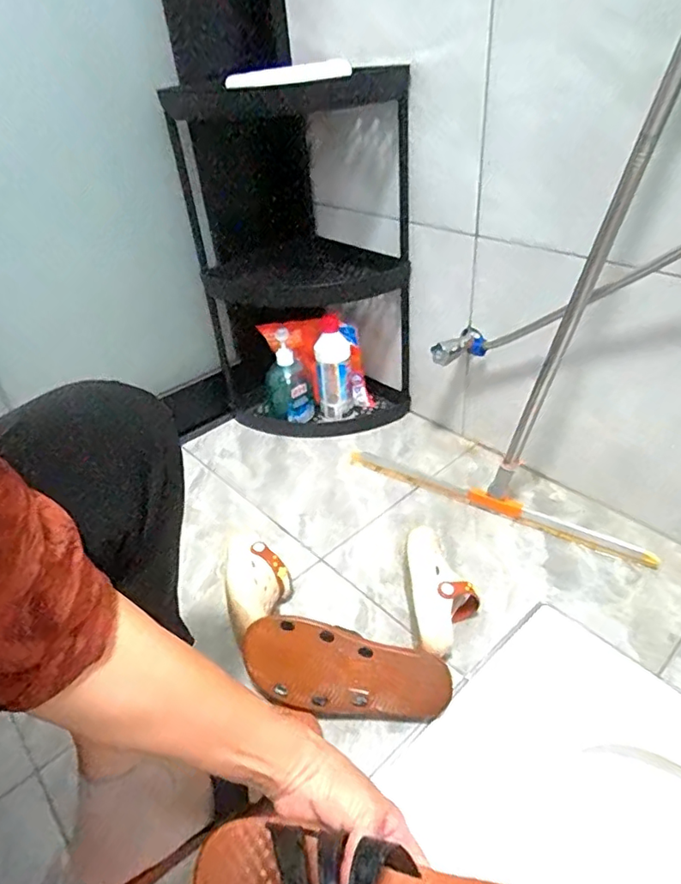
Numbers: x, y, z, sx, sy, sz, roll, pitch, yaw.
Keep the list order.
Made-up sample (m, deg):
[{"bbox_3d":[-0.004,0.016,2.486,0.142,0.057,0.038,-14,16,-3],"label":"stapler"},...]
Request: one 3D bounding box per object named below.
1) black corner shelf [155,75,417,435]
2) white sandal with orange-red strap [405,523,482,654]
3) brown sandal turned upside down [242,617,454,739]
[{"bbox_3d":[-0.054,-0.279,0.931,0.289,0.553,0.235,21,45,32],"label":"black corner shelf"},{"bbox_3d":[0.123,0.183,0.672,0.078,0.076,0.160,-5,36,0],"label":"white sandal with orange-red strap"},{"bbox_3d":[0.007,0.256,0.616,0.219,0.065,0.094,5,72,7],"label":"brown sandal turned upside down"}]

